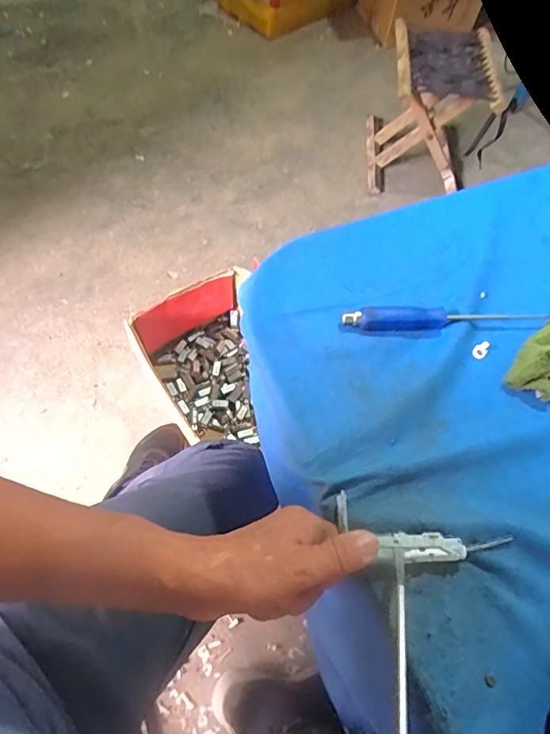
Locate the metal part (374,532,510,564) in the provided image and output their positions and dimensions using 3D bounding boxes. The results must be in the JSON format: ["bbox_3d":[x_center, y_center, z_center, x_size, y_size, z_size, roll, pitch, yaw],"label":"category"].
[{"bbox_3d":[0.116,0.125,0.329,0.098,0.013,0.019,2,62,-9],"label":"metal part"}]

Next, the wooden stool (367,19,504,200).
[{"bbox_3d":[0.429,-0.712,1.340,0.274,0.304,0.307,3,62,-2],"label":"wooden stool"}]

